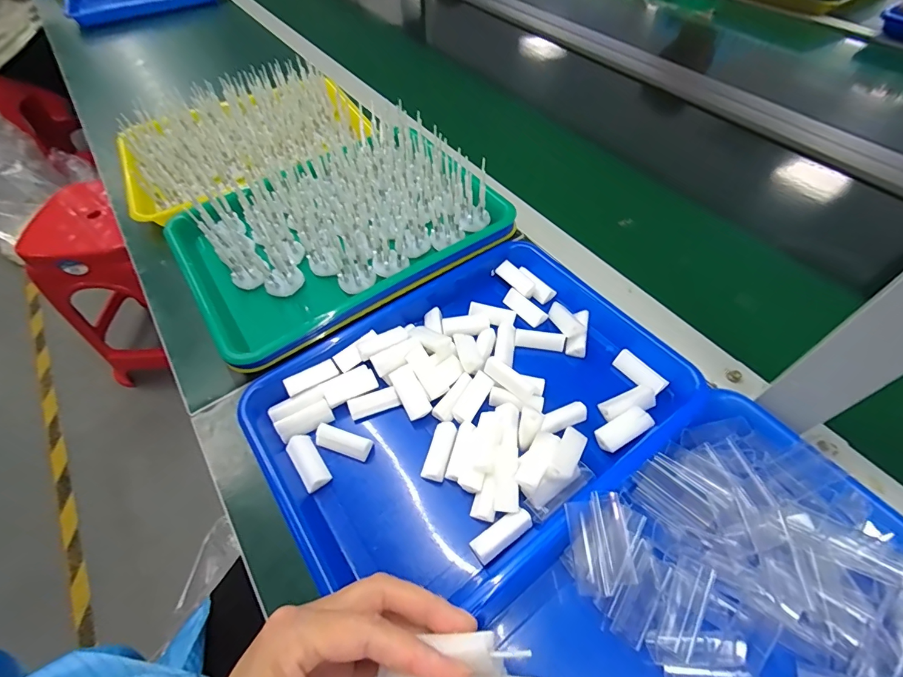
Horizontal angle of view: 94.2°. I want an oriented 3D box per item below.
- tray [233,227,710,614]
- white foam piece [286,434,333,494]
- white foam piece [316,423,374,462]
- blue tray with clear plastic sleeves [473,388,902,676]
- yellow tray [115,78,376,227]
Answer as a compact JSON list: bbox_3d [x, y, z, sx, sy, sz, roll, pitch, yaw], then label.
[{"bbox_3d":[0.017,0.047,0.357,0.335,0.033,0.243,-33,60,-19],"label":"tray"},{"bbox_3d":[-0.116,0.100,0.341,0.020,0.015,0.047,-32,60,-19],"label":"white foam piece"},{"bbox_3d":[-0.089,0.087,0.349,0.046,0.016,0.017,13,56,11],"label":"white foam piece"},{"bbox_3d":[0.170,0.205,0.257,0.305,0.063,0.248,-30,59,-18],"label":"blue tray with clear plastic sleeves"},{"bbox_3d":[-0.299,-0.282,0.602,0.330,0.047,0.188,-32,60,-19],"label":"yellow tray"}]

